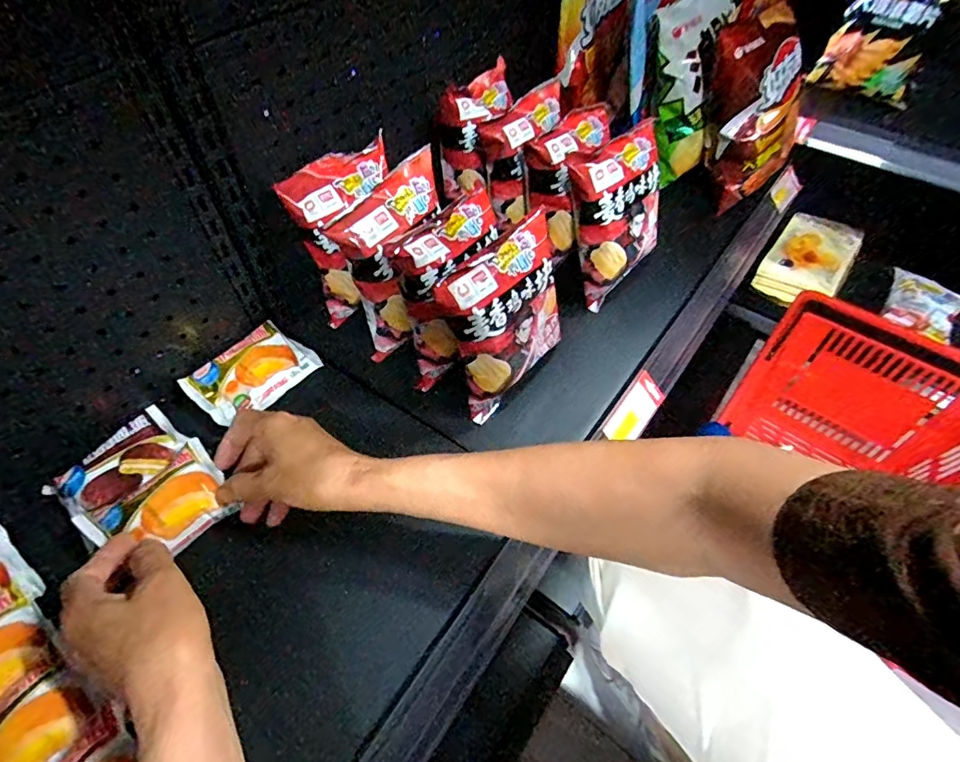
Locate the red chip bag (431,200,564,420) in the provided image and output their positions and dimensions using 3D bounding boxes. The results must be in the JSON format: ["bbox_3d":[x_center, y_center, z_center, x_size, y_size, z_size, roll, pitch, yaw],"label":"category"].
[{"bbox_3d":[0.025,-0.056,0.479,0.064,0.149,0.128,35,60,23],"label":"red chip bag"}]

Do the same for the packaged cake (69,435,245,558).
[{"bbox_3d":[-0.254,0.100,0.406,0.072,0.027,0.097,35,60,23],"label":"packaged cake"}]

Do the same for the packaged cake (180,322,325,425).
[{"bbox_3d":[-0.233,-0.009,0.520,0.078,0.023,0.113,33,60,22],"label":"packaged cake"}]

